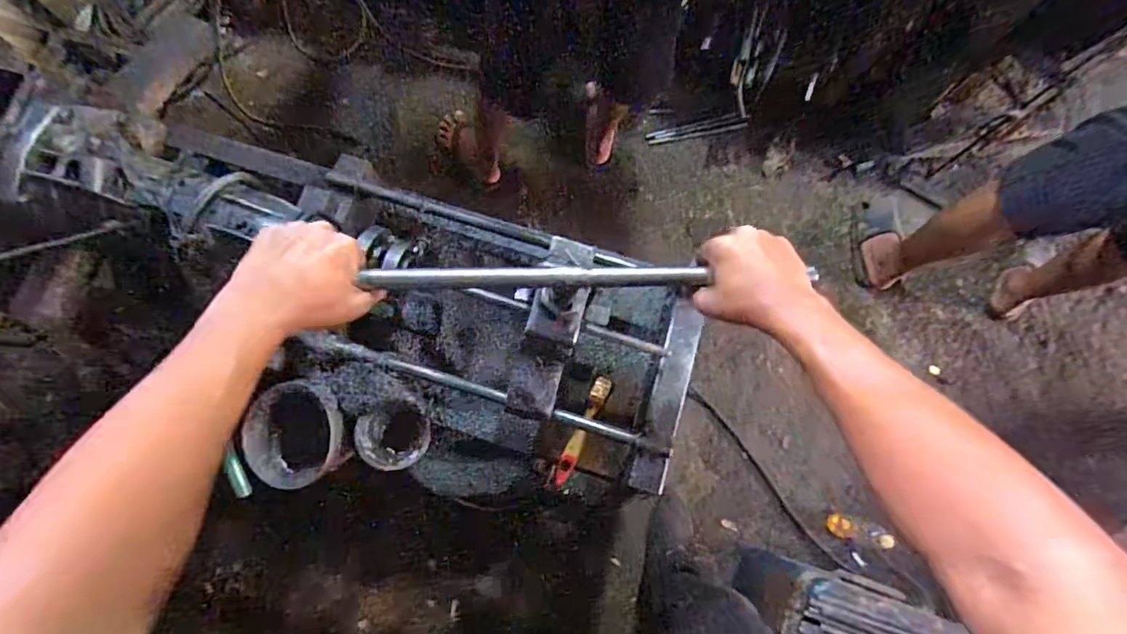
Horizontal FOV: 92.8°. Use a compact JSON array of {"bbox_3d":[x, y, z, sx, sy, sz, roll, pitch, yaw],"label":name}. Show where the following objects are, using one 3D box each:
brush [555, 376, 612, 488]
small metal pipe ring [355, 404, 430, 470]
[{"bbox_3d":[0.026,0.148,0.693,0.025,0.025,0.148,22,76,5],"label":"brush"},{"bbox_3d":[-0.213,0.150,0.677,0.087,0.040,0.082,-26,97,-23],"label":"small metal pipe ring"}]

